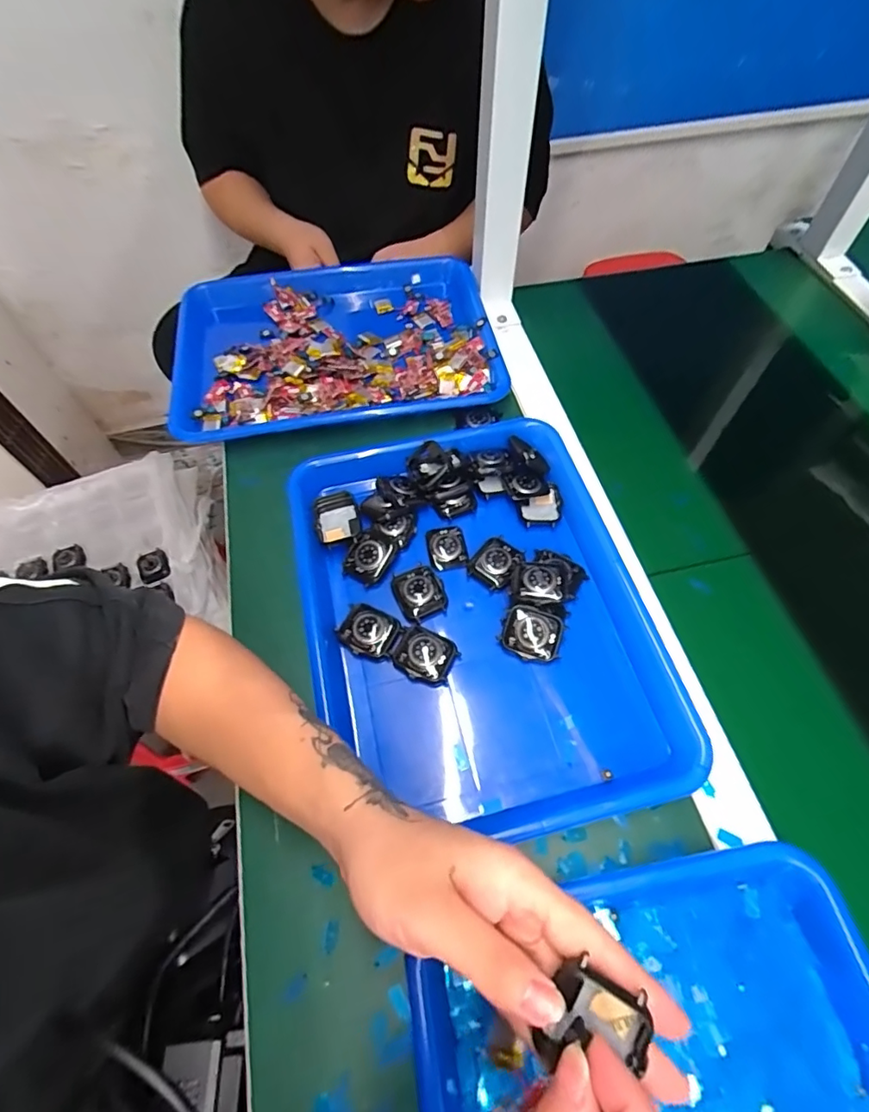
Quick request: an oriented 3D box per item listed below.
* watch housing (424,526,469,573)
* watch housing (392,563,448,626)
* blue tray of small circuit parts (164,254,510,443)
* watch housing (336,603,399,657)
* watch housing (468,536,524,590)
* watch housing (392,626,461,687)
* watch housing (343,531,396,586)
[{"bbox_3d":[0.011,-0.007,0.446,0.032,0.009,0.040,-11,59,-2],"label":"watch housing"},{"bbox_3d":[-0.012,0.029,0.421,0.038,0.008,0.044,-20,60,-7],"label":"watch housing"},{"bbox_3d":[-0.116,-0.237,0.572,0.349,0.037,0.254,-11,59,-2],"label":"blue tray of small circuit parts"},{"bbox_3d":[-0.053,0.057,0.405,0.042,0.006,0.037,20,63,16],"label":"watch housing"},{"bbox_3d":[0.052,0.004,0.435,0.035,0.009,0.042,31,67,21],"label":"watch housing"},{"bbox_3d":[-0.008,0.075,0.391,0.046,0.013,0.036,22,64,16],"label":"watch housing"},{"bbox_3d":[-0.054,0.000,0.434,0.034,0.011,0.043,26,65,18],"label":"watch housing"}]

